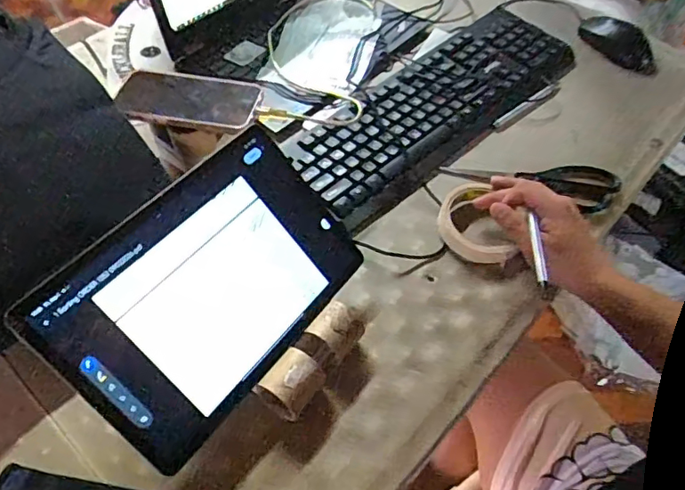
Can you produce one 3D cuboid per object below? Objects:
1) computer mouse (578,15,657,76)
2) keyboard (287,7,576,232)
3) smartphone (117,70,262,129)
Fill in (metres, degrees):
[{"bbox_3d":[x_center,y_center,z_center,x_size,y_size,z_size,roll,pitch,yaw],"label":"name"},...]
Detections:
[{"bbox_3d":[0.381,-0.278,0.743,0.049,0.030,0.116,-38,74,-24],"label":"computer mouse"},{"bbox_3d":[0.118,-0.179,0.677,0.414,0.027,0.140,-39,62,-24],"label":"keyboard"},{"bbox_3d":[-0.154,-0.152,0.553,0.136,0.009,0.072,7,56,-2],"label":"smartphone"}]

